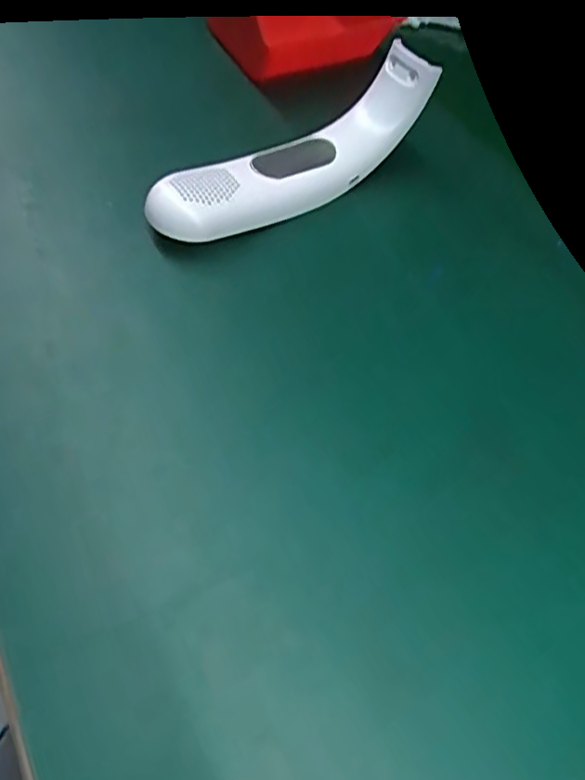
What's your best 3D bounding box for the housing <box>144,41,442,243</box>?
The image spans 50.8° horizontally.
[{"bbox_3d":[0.006,-0.145,0.374,0.205,0.041,0.052,-34,65,-24],"label":"housing"}]

